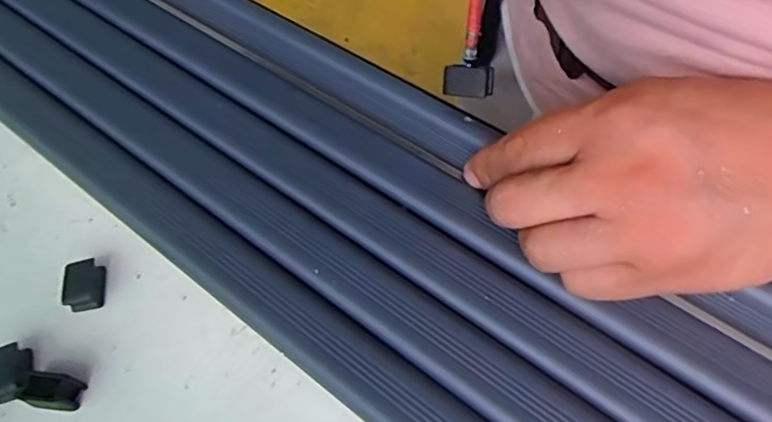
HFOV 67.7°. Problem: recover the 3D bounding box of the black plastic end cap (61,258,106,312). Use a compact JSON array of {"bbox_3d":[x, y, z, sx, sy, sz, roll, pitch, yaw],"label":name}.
[{"bbox_3d":[-0.138,0.034,0.266,0.017,0.011,0.023,-11,57,-5],"label":"black plastic end cap"}]

